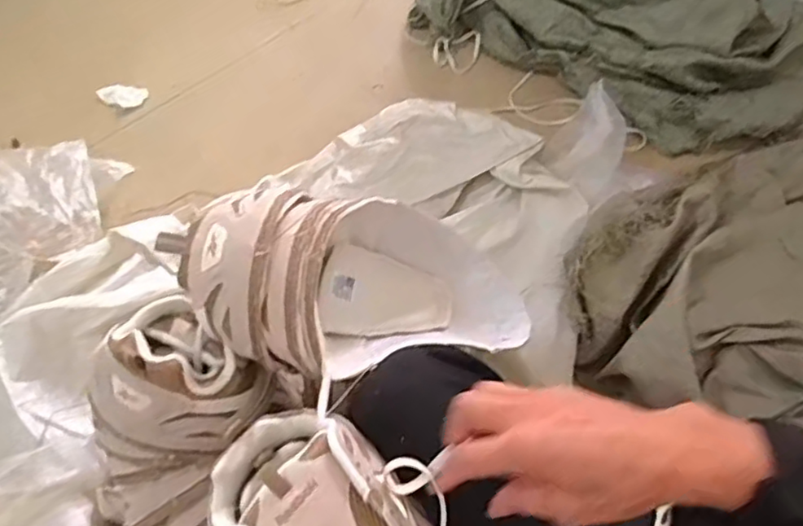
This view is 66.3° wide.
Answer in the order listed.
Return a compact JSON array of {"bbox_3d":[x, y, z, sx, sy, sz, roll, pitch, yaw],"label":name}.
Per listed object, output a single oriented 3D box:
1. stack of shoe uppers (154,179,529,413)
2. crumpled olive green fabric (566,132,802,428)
[{"bbox_3d":[-0.027,0.023,0.521,0.309,0.095,0.160,5,54,-30],"label":"stack of shoe uppers"},{"bbox_3d":[0.569,-0.008,0.857,0.717,0.120,0.405,-26,61,-11],"label":"crumpled olive green fabric"}]

